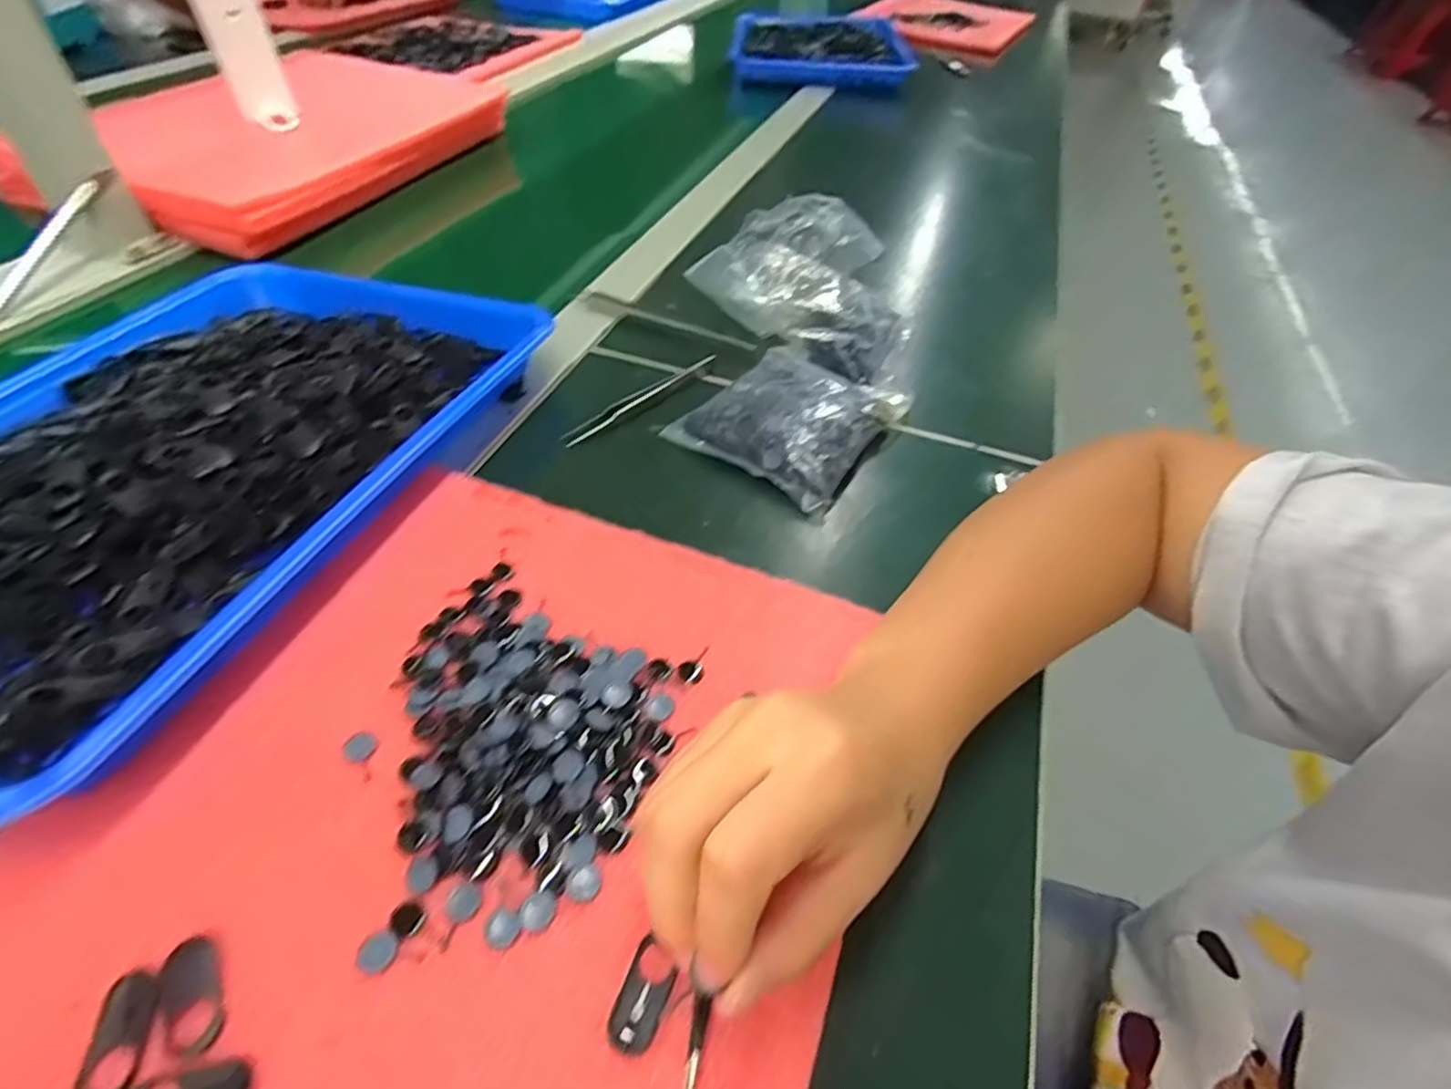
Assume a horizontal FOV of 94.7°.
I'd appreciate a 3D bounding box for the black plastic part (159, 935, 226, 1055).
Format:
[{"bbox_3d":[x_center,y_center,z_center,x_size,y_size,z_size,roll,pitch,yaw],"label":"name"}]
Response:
[{"bbox_3d":[-0.152,0.127,0.189,0.014,0.004,0.030,-26,54,-24],"label":"black plastic part"}]

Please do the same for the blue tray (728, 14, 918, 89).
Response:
[{"bbox_3d":[0.137,-0.729,0.972,0.245,0.032,0.330,7,47,2],"label":"blue tray"}]

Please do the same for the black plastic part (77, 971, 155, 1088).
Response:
[{"bbox_3d":[-0.166,0.134,0.182,0.014,0.004,0.030,-13,50,-15],"label":"black plastic part"}]

